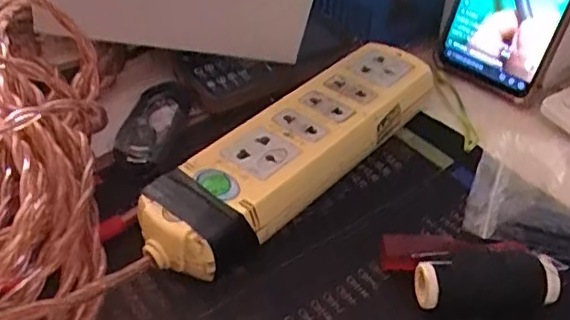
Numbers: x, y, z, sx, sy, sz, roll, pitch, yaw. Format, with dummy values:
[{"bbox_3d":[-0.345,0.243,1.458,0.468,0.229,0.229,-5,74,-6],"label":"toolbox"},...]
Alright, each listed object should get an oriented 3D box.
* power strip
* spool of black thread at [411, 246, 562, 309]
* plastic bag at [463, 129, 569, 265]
[{"bbox_3d":[0.008,-0.008,0.348,0.057,0.035,0.215,32,51,30],"label":"power strip"},{"bbox_3d":[0.095,0.059,0.284,0.064,0.024,0.021,-1,43,-1],"label":"spool of black thread"},{"bbox_3d":[0.156,0.016,0.326,0.103,0.026,0.072,8,43,9],"label":"plastic bag"}]

